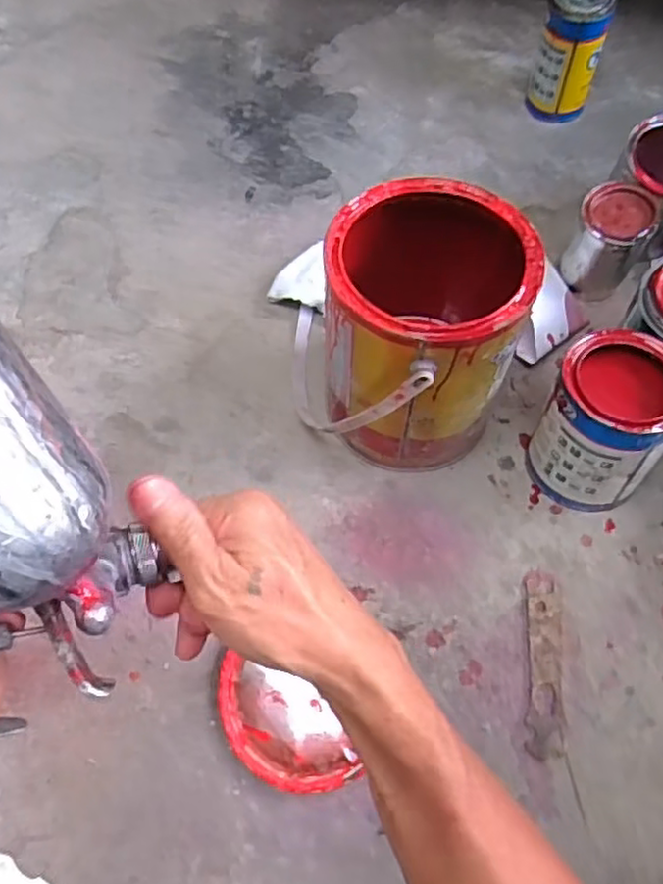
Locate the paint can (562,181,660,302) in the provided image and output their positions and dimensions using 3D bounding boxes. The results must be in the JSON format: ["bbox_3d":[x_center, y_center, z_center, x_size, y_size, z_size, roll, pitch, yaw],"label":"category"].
[{"bbox_3d":[0.281,-0.206,0.703,0.067,0.098,0.068,-1,65,2],"label":"paint can"}]

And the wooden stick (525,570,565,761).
[{"bbox_3d":[0.181,0.187,0.584,0.029,0.008,0.149,3,65,4],"label":"wooden stick"}]

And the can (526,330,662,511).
[{"bbox_3d":[0.239,-0.015,0.601,0.104,0.130,0.118,28,72,14],"label":"can"}]

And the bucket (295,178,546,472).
[{"bbox_3d":[0.062,-0.090,0.603,0.191,0.213,0.182,-1,65,2],"label":"bucket"}]

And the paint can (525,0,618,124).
[{"bbox_3d":[0.273,-0.447,0.786,0.071,0.140,0.069,-1,65,2],"label":"paint can"}]

